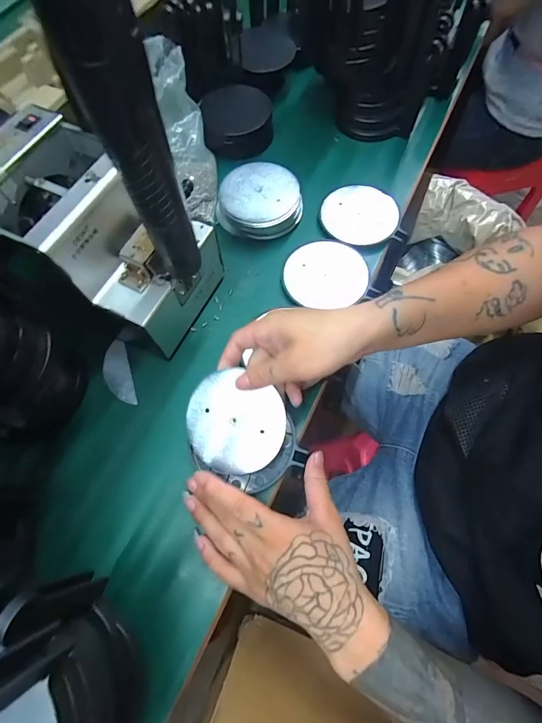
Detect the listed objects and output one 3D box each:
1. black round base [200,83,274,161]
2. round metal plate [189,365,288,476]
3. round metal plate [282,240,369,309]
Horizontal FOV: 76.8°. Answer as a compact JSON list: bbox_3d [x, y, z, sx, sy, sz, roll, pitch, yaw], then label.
[{"bbox_3d":[-0.045,-0.333,0.474,0.097,0.037,0.097,0,67,1],"label":"black round base"},{"bbox_3d":[-0.035,0.057,0.312,0.089,0.004,0.088,0,89,15],"label":"round metal plate"},{"bbox_3d":[0.065,-0.104,0.400,0.093,0.012,0.081,21,69,9],"label":"round metal plate"}]

